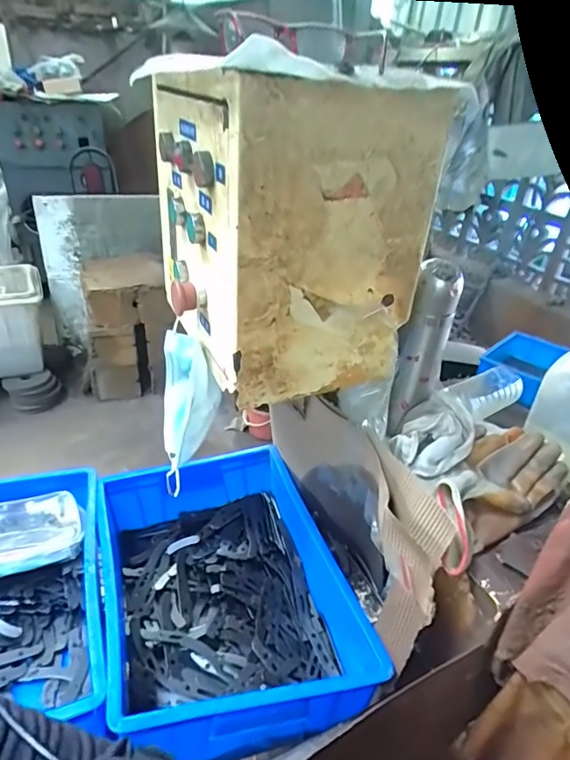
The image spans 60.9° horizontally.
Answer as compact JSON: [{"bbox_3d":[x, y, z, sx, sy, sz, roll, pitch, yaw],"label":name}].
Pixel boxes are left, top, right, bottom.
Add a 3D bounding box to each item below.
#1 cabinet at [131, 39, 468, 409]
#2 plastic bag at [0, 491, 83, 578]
[{"bbox_3d":[-0.019,-0.173,0.533,0.210,0.282,0.293,-13,36,-28],"label":"cabinet"},{"bbox_3d":[-0.406,0.228,0.715,0.187,0.049,0.109,-11,35,-26],"label":"plastic bag"}]

